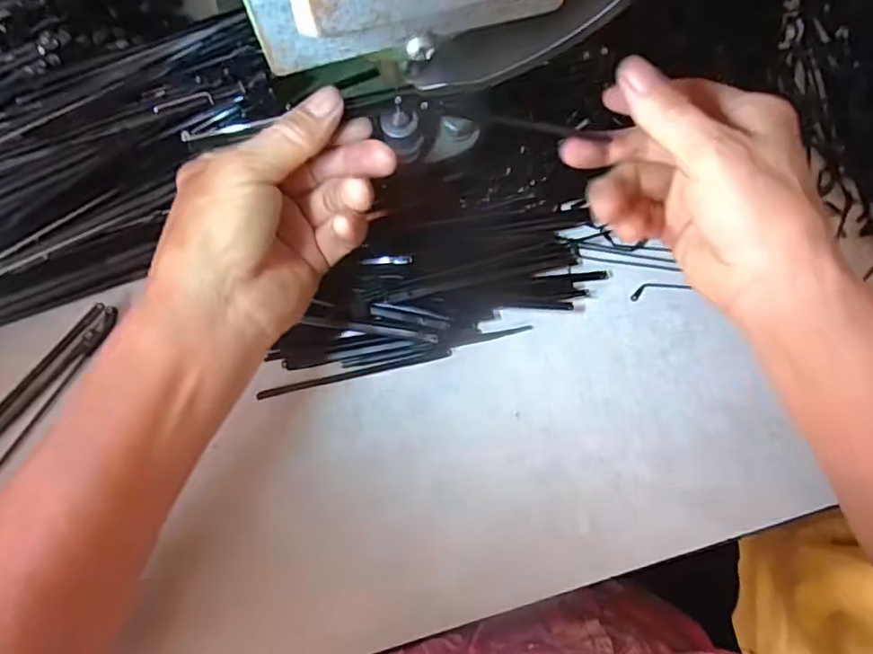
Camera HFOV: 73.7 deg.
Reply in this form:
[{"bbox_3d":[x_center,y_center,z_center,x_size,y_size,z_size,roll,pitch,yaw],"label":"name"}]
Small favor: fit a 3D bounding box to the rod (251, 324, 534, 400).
[{"bbox_3d":[-0.020,0.019,0.301,0.142,0.005,0.005,-14,79,-4],"label":"rod"}]

